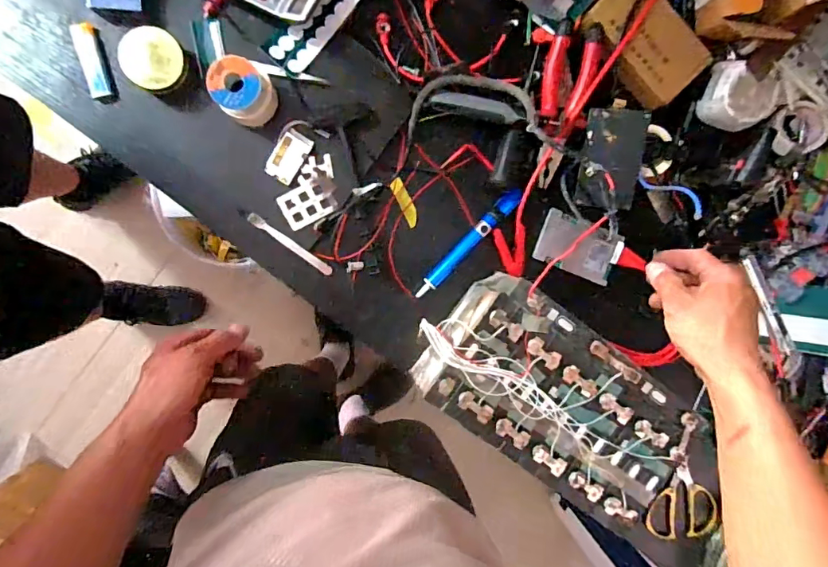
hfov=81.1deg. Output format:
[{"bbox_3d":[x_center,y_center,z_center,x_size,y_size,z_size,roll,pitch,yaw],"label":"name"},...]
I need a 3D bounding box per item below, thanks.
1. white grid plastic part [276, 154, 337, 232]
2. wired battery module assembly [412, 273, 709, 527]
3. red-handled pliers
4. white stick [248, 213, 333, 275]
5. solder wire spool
[{"bbox_3d":[-0.126,-0.110,0.588,0.084,0.004,0.060,-35,98,-2],"label":"white grid plastic part"},{"bbox_3d":[0.167,0.135,0.606,0.344,0.102,0.176,34,91,-9],"label":"wired battery module assembly"},{"bbox_3d":[0.180,-0.221,0.601,0.065,0.034,0.192,13,94,-8],"label":"red-handled pliers"},{"bbox_3d":[-0.155,-0.049,0.607,0.121,0.009,0.013,36,91,-9],"label":"white stick"},{"bbox_3d":[-0.187,-0.210,0.535,0.061,0.065,0.063,-45,99,-1],"label":"solder wire spool"}]

